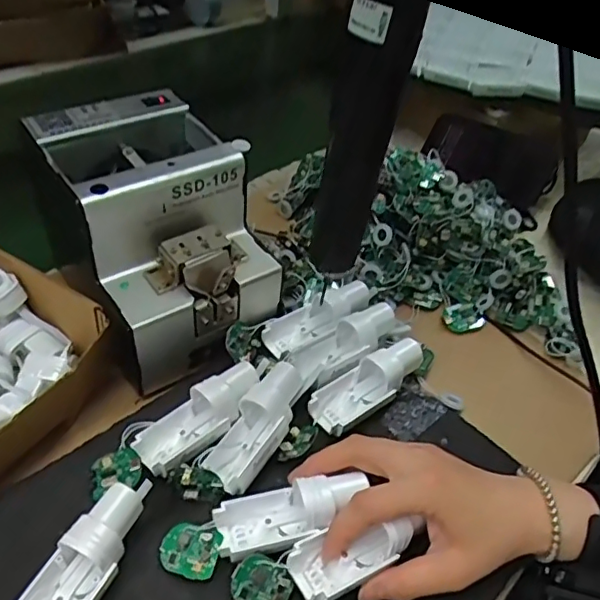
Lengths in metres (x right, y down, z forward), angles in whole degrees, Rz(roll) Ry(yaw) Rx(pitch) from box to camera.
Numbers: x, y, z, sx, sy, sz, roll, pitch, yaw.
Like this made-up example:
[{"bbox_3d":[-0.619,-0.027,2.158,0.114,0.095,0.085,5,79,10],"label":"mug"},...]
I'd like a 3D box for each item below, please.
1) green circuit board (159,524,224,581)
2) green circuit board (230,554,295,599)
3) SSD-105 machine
[{"bbox_3d":[-0.065,0.147,0.340,0.034,0.006,0.029,9,43,2],"label":"green circuit board"},{"bbox_3d":[-0.021,0.160,0.322,0.033,0.004,0.027,33,75,-1],"label":"green circuit board"},{"bbox_3d":[-0.110,-0.059,0.448,0.121,0.125,0.174,-24,51,-29],"label":"SSD-105 machine"}]

